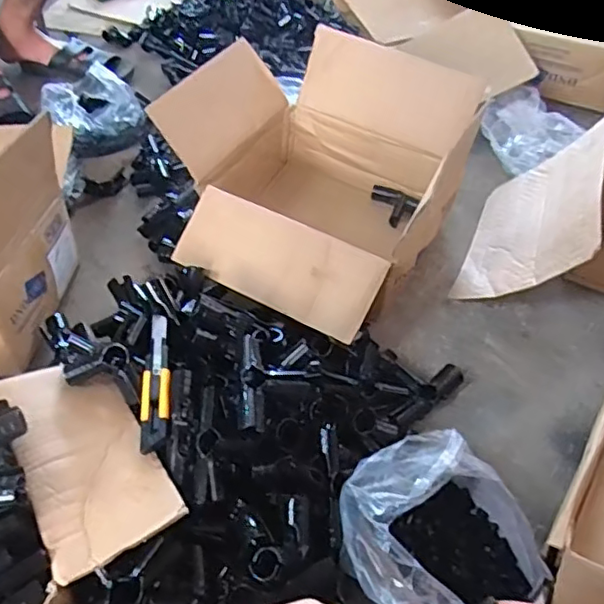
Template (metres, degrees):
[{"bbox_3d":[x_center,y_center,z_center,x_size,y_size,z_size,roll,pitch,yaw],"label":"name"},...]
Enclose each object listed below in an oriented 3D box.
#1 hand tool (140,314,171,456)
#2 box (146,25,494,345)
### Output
[{"bbox_3d":[-0.175,0.091,0.739,0.034,0.014,0.186,-4,50,-5],"label":"hand tool"},{"bbox_3d":[0.015,-0.193,1.035,0.436,0.294,0.489,22,53,17],"label":"box"}]

